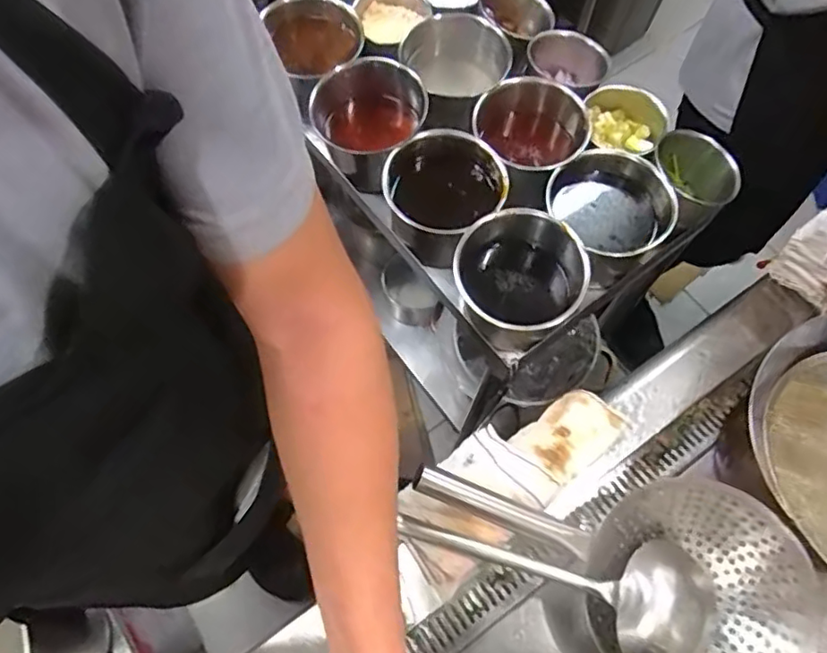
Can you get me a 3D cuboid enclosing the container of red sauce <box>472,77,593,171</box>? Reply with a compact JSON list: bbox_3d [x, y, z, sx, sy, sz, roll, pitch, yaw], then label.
[{"bbox_3d":[0.158,-0.258,0.861,0.152,0.122,0.152,22,69,8],"label":"container of red sauce"}]

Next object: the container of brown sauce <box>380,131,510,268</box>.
[{"bbox_3d":[0.042,-0.169,0.814,0.155,0.118,0.156,0,68,0],"label":"container of brown sauce"}]

